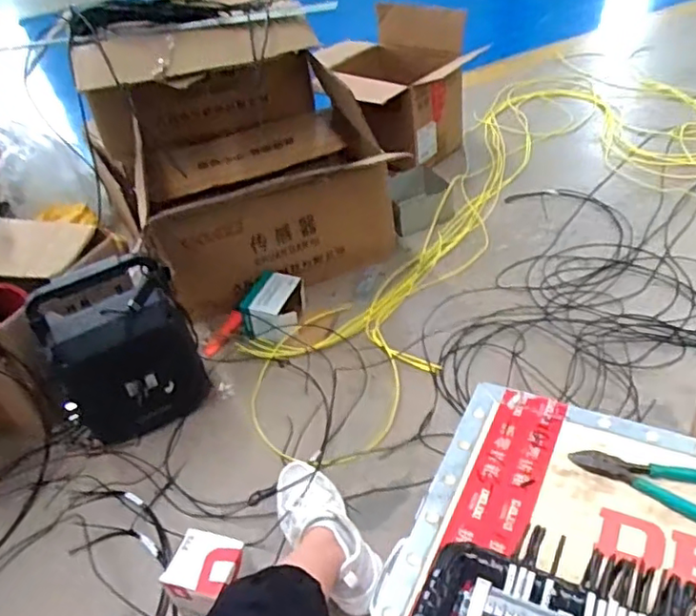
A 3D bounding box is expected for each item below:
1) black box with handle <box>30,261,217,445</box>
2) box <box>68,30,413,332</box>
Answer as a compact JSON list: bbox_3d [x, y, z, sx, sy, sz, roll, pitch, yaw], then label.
[{"bbox_3d":[-0.390,0.075,1.072,0.231,0.299,0.123,-25,42,-21],"label":"black box with handle"},{"bbox_3d":[-0.244,-0.330,1.405,0.581,0.467,0.436,-17,40,-13],"label":"box"}]

